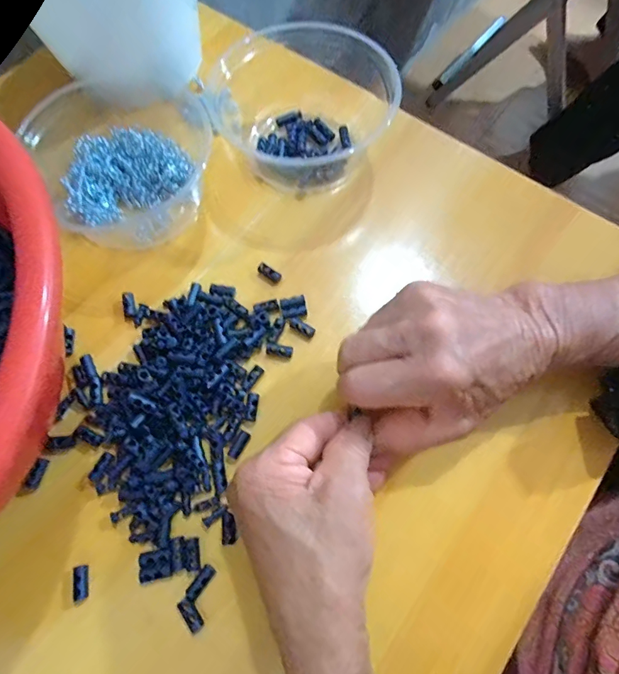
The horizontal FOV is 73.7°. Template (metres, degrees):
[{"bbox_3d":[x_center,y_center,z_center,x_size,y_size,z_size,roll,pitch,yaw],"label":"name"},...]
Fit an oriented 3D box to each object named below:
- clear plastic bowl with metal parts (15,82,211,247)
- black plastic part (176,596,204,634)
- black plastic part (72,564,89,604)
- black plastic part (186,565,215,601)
[{"bbox_3d":[-0.147,-0.134,0.322,0.127,0.041,0.122,0,70,1],"label":"clear plastic bowl with metal parts"},{"bbox_3d":[-0.067,0.158,0.234,0.008,0.004,0.018,-34,73,-11],"label":"black plastic part"},{"bbox_3d":[-0.132,0.142,0.239,0.007,0.005,0.019,-9,70,-2],"label":"black plastic part"},{"bbox_3d":[-0.063,0.143,0.240,0.007,0.004,0.019,34,61,12],"label":"black plastic part"}]

